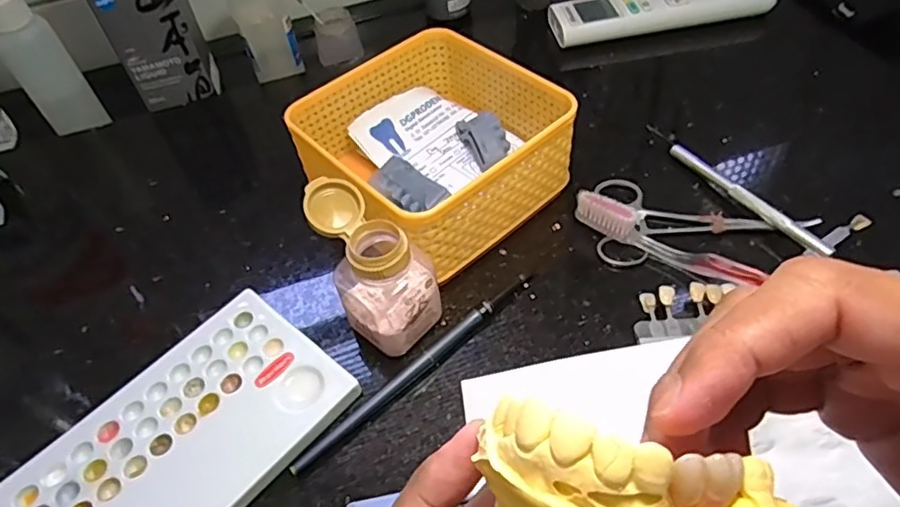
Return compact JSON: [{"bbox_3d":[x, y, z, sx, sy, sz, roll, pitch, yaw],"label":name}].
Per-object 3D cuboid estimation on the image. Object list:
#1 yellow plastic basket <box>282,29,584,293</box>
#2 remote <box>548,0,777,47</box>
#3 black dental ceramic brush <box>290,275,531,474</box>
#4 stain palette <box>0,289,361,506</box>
[{"bbox_3d":[-0.010,-0.070,0.370,0.128,0.055,0.139,-34,61,-21],"label":"yellow plastic basket"},{"bbox_3d":[0.172,-0.199,0.483,0.174,0.018,0.044,-6,55,-4],"label":"remote"},{"bbox_3d":[-0.015,0.057,0.311,0.155,0.006,0.009,-36,62,-22],"label":"black dental ceramic brush"},{"bbox_3d":[-0.131,0.089,0.290,0.097,0.007,0.152,36,62,22],"label":"stain palette"}]

